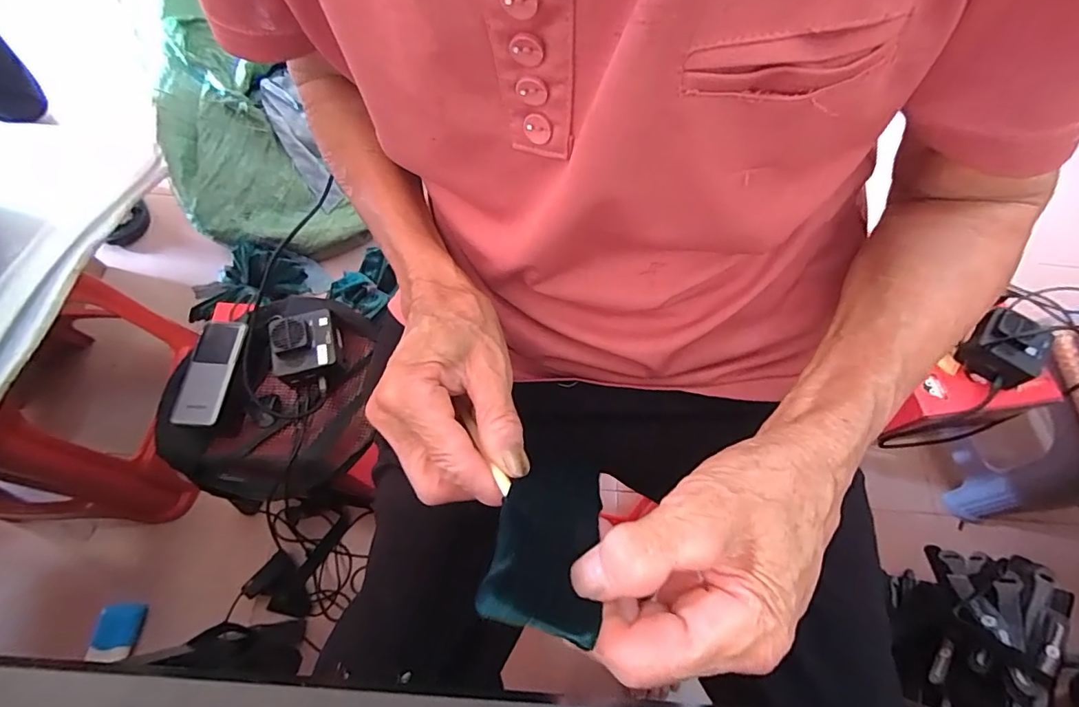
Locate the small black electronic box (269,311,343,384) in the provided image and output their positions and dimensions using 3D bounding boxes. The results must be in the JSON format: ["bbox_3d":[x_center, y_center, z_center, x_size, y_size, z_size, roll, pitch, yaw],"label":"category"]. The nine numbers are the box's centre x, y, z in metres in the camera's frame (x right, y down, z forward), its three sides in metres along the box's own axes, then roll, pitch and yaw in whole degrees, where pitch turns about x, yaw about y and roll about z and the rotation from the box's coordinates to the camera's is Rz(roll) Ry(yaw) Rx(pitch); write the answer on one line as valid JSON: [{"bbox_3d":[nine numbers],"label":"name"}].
[{"bbox_3d":[-0.287,-0.011,0.593,0.075,0.043,0.076,-13,66,-9],"label":"small black electronic box"}]

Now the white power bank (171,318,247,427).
[{"bbox_3d":[-0.382,0.019,0.563,0.047,0.018,0.128,4,65,-1],"label":"white power bank"}]

